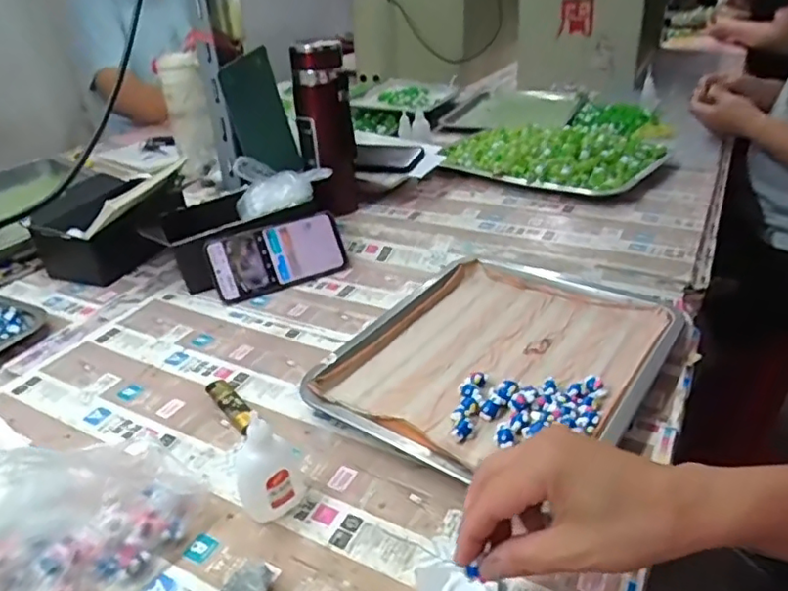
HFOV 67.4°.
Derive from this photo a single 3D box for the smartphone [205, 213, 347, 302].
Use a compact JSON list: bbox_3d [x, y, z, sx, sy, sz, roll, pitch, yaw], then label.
[{"bbox_3d":[-0.143,-0.049,0.739,0.166,0.075,0.013,-17,6,-22],"label":"smartphone"}]

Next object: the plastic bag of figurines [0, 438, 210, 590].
[{"bbox_3d":[-0.215,0.133,0.390,0.150,0.113,0.107,-27,38,-34],"label":"plastic bag of figurines"}]

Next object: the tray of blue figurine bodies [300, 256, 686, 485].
[{"bbox_3d":[0.097,0.056,0.570,0.267,0.024,0.308,18,36,32],"label":"tray of blue figurine bodies"}]

